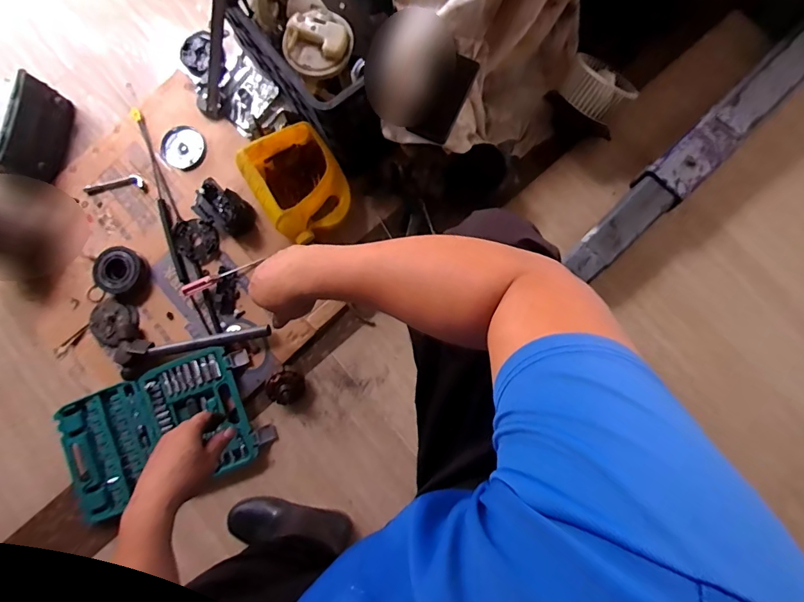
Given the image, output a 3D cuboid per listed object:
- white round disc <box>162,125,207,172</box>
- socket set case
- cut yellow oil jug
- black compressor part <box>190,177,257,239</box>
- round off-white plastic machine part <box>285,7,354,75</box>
[{"bbox_3d":[-0.485,-0.343,0.963,0.093,0.012,0.101,0,83,3],"label":"white round disc"},{"bbox_3d":[-0.505,0.273,0.880,0.376,0.058,0.240,-21,79,-3],"label":"socket set case"},{"bbox_3d":[-0.213,-0.245,0.894,0.171,0.110,0.224,-32,82,-1],"label":"cut yellow oil jug"},{"bbox_3d":[-0.376,-0.194,0.925,0.118,0.069,0.082,29,86,6],"label":"black compressor part"},{"bbox_3d":[-0.146,-0.448,0.748,0.106,0.038,0.115,44,87,7],"label":"round off-white plastic machine part"}]

